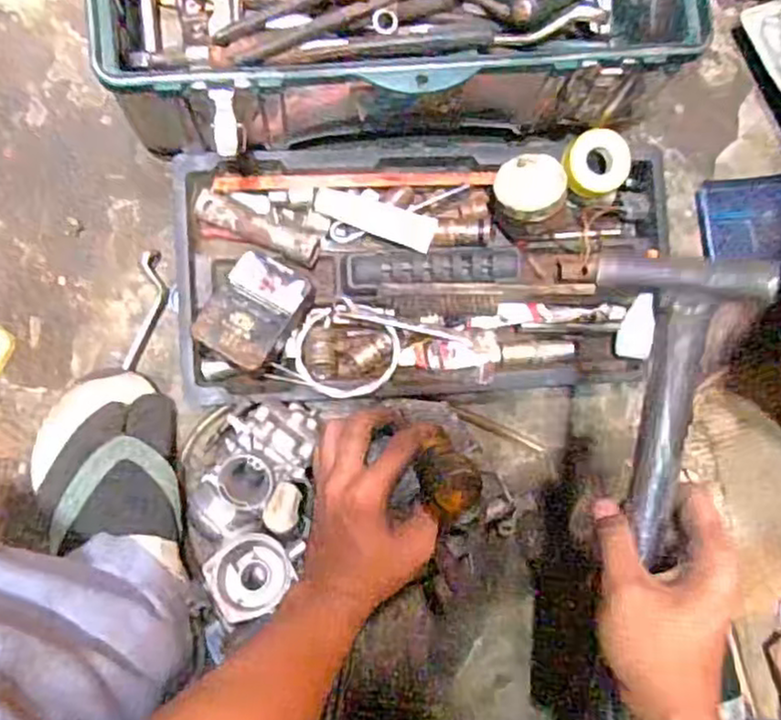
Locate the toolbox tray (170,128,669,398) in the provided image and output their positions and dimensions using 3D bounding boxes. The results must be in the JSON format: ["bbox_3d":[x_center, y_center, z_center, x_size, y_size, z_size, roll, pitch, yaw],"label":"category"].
[{"bbox_3d":[0.034,-0.082,0.602,0.421,0.075,0.224,-2,87,-7],"label":"toolbox tray"}]

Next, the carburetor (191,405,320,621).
[{"bbox_3d":[-0.109,0.112,0.540,0.099,0.055,0.164,6,72,12],"label":"carburetor"}]

